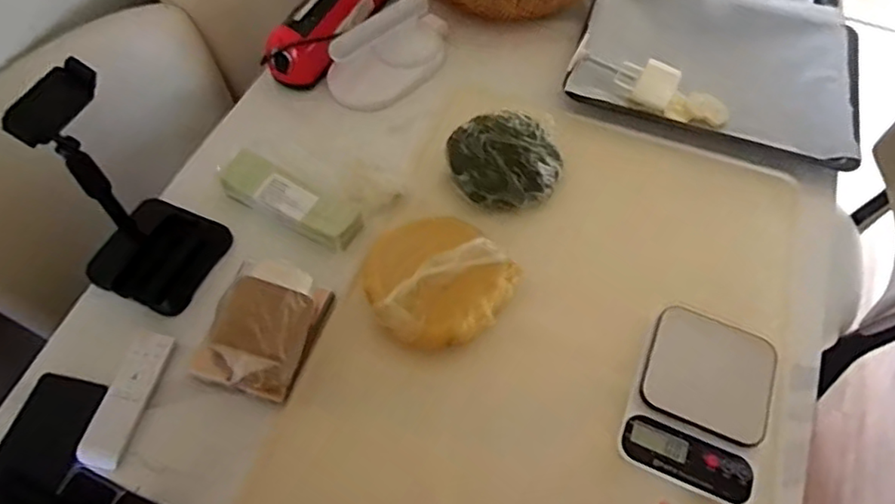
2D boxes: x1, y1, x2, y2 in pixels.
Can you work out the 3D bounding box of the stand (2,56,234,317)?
[{"bbox_3d":[-0.330,-0.054,0.599,0.114,0.251,0.124,21,61,11],"label":"stand"}]

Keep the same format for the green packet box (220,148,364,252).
[{"bbox_3d":[-0.189,-0.061,0.721,0.179,0.042,0.060,26,62,14],"label":"green packet box"}]

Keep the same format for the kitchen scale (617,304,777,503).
[{"bbox_3d":[0.256,0.148,0.604,0.128,0.022,0.177,22,61,12],"label":"kitchen scale"}]

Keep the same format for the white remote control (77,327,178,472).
[{"bbox_3d":[-0.320,0.144,0.600,0.039,0.014,0.136,11,59,5],"label":"white remote control"}]

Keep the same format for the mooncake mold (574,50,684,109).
[{"bbox_3d":[0.275,-0.236,0.829,0.082,0.041,0.044,25,62,13],"label":"mooncake mold"}]

